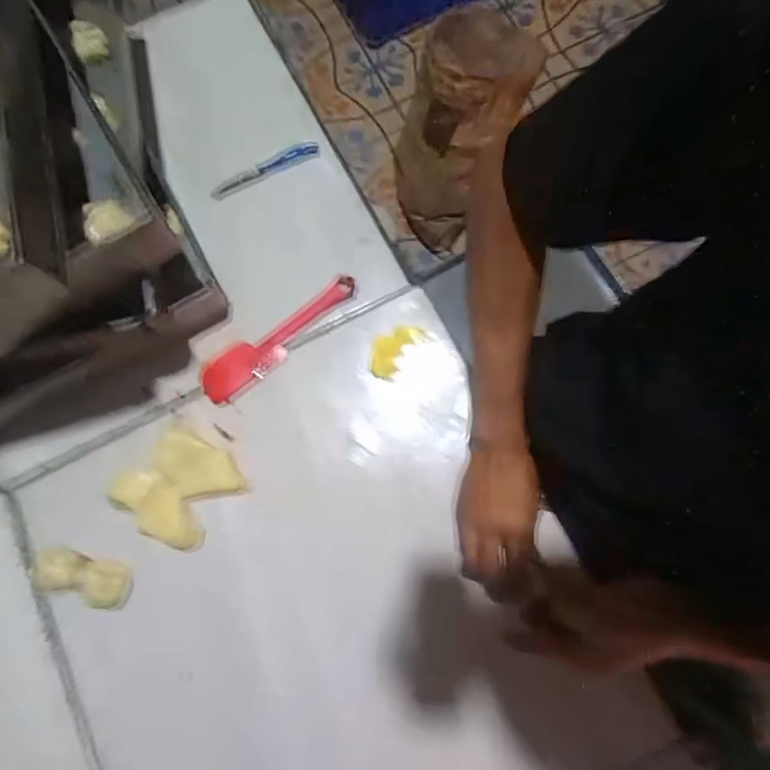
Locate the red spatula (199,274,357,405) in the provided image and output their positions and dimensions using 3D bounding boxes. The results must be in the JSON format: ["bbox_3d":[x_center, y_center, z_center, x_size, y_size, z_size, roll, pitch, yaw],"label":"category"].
[{"bbox_3d":[-0.116,-0.054,0.517,0.196,0.011,0.052,-36,79,-6],"label":"red spatula"}]

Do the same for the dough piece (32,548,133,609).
[{"bbox_3d":[-0.300,0.192,0.470,0.095,0.019,0.043,11,78,4],"label":"dough piece"}]

